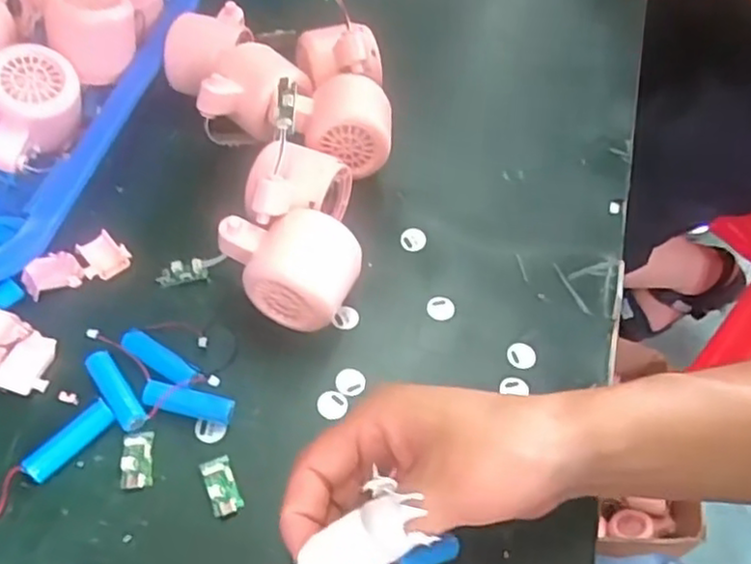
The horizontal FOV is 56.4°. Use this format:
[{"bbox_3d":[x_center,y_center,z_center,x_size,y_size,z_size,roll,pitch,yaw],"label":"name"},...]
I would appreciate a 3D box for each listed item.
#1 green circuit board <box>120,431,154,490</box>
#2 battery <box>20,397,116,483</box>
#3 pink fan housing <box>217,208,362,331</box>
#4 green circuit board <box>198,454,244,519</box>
[{"bbox_3d":[-0.124,0.092,0.364,0.016,0.004,0.030,-5,54,-9],"label":"green circuit board"},{"bbox_3d":[-0.160,0.083,0.367,0.015,0.010,0.049,37,59,20],"label":"battery"},{"bbox_3d":[-0.053,-0.008,0.417,0.078,0.054,0.051,19,54,8],"label":"pink fan housing"},{"bbox_3d":[-0.080,0.104,0.361,0.015,0.004,0.031,-17,57,-17],"label":"green circuit board"}]

